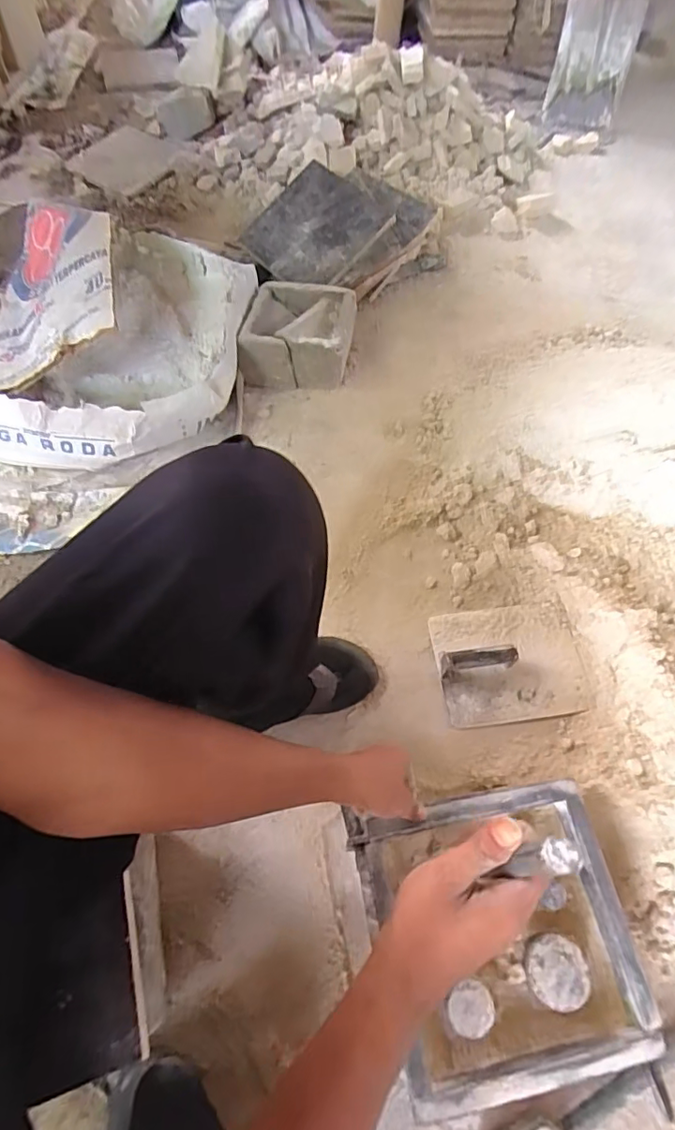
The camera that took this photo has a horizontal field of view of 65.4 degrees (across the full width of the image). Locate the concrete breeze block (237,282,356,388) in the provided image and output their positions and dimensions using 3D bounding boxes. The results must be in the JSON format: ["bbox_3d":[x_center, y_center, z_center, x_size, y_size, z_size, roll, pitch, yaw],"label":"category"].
[{"bbox_3d":[-0.074,-0.449,1.044,0.198,0.114,0.197,7,61,2],"label":"concrete breeze block"}]

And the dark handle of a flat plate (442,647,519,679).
[{"bbox_3d":[0.197,0.137,0.738,0.104,0.051,0.025,-1,64,-6],"label":"dark handle of a flat plate"}]

